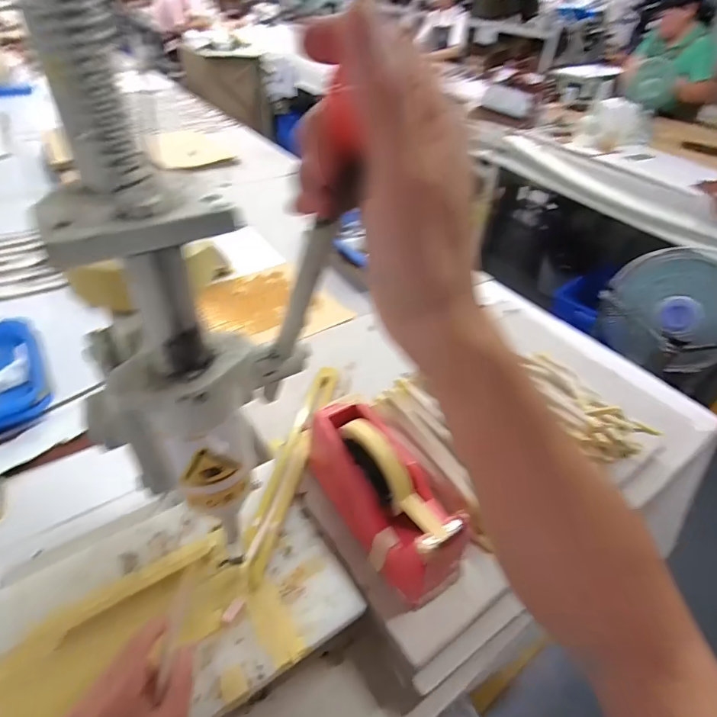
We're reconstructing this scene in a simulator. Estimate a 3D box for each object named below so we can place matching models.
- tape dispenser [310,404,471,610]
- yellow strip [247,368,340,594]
[{"bbox_3d":[0.022,0.132,0.449,0.070,0.115,0.199,-24,49,-29],"label":"tape dispenser"},{"bbox_3d":[-0.079,0.120,0.535,0.032,0.010,0.296,13,42,8],"label":"yellow strip"}]

